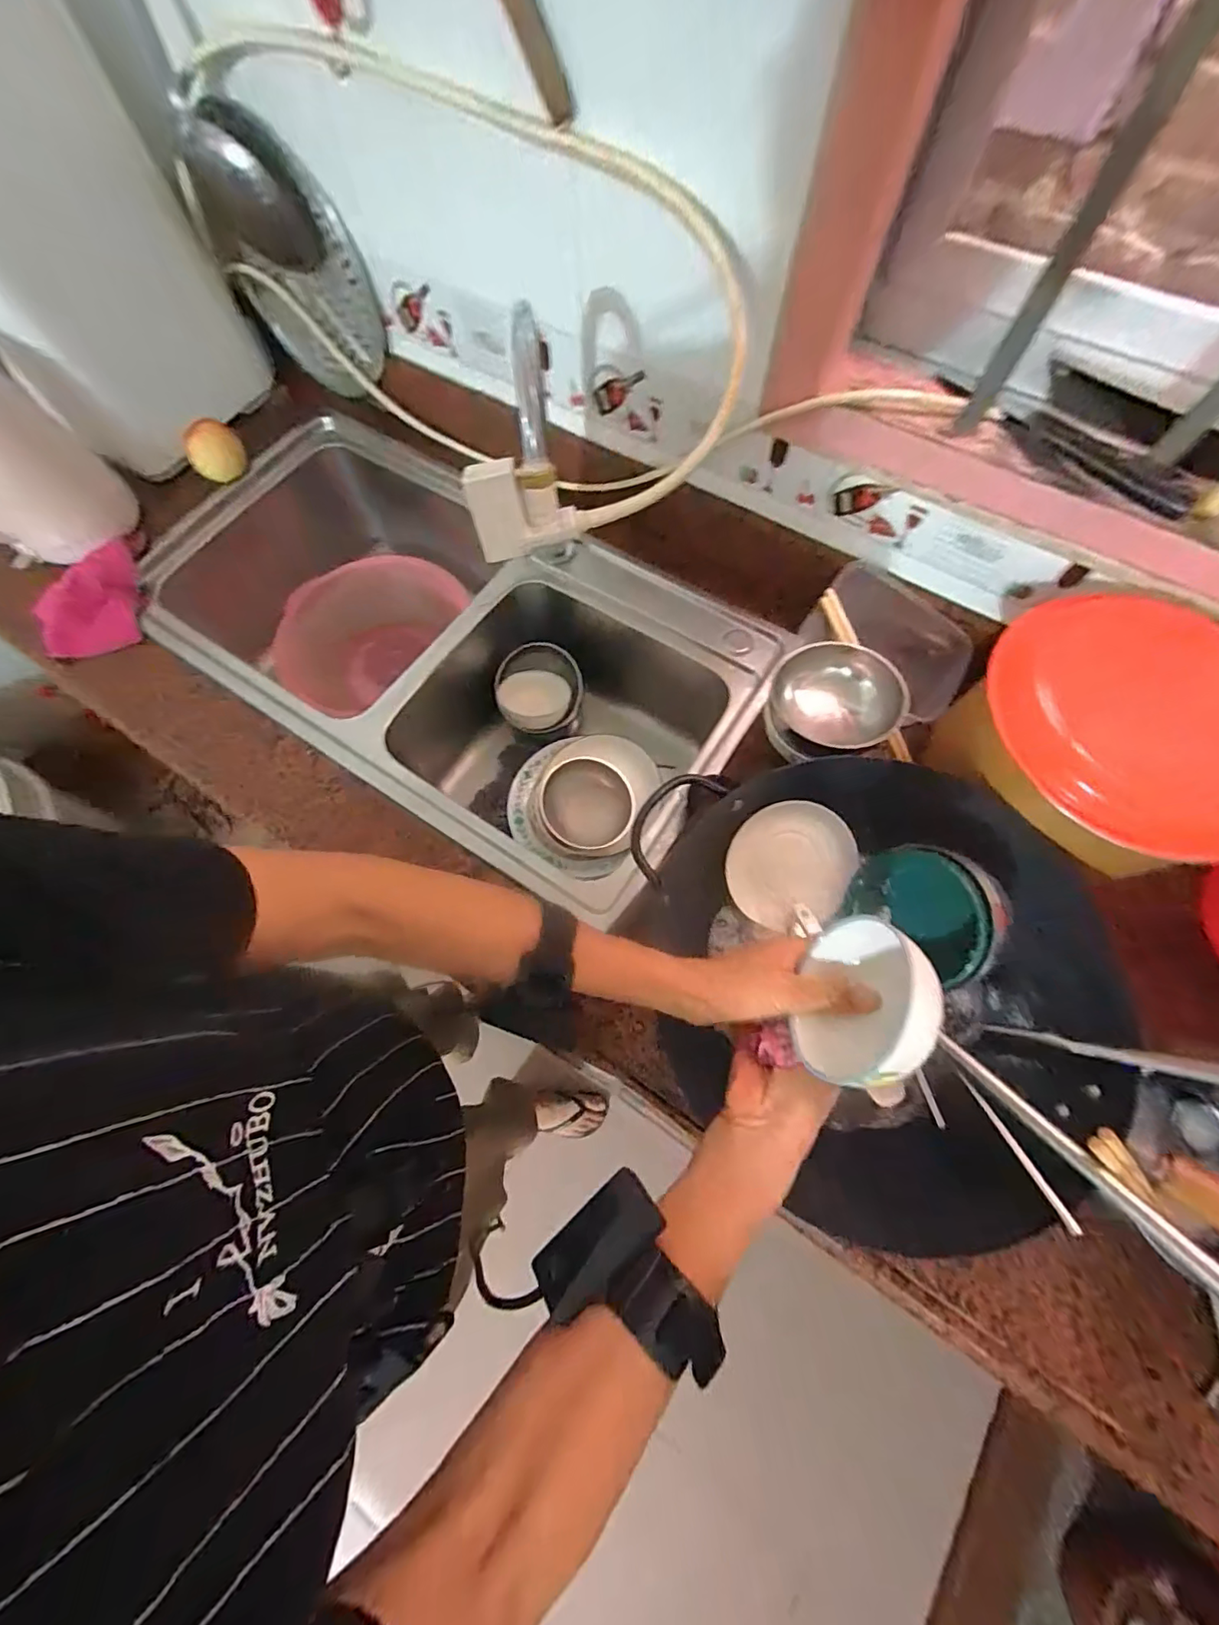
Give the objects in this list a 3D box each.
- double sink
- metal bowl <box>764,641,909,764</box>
[{"bbox_3d":[-0.230,-0.223,0.753,0.798,0.194,0.406,33,74,12],"label":"double sink"},{"bbox_3d":[0.217,-0.106,0.520,0.116,0.050,0.115,0,70,1],"label":"metal bowl"}]

